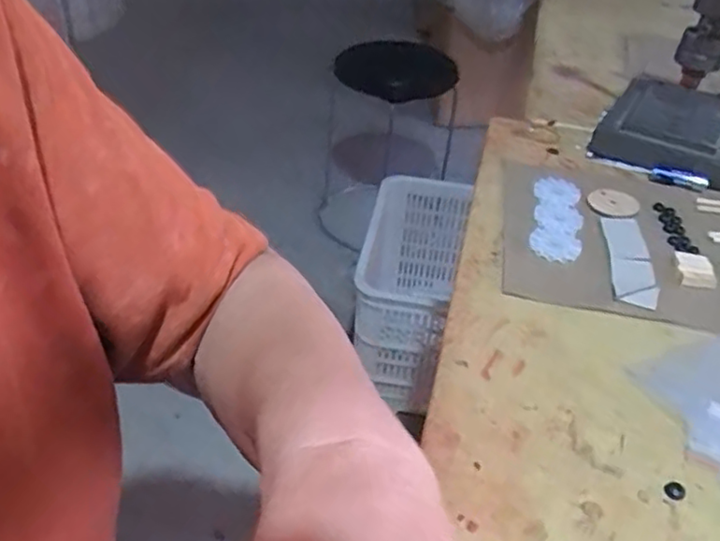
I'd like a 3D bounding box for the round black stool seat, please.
[{"bbox_3d":[0.089,-0.476,1.541,0.265,0.043,0.273,2,38,-2],"label":"round black stool seat"}]

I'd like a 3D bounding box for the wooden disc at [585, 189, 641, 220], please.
[{"bbox_3d":[0.221,-0.058,0.569,0.049,0.004,0.040,-17,42,-26],"label":"wooden disc"}]

